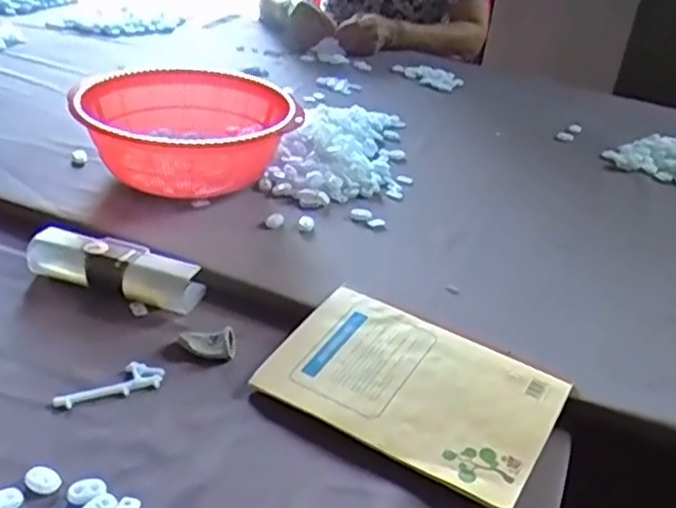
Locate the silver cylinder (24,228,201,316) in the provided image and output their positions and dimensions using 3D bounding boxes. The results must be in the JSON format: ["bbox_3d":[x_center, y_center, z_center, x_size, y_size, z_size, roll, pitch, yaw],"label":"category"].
[{"bbox_3d":[-0.198,0.012,0.629,0.162,0.036,0.047,12,31,10],"label":"silver cylinder"}]

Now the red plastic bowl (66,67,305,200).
[{"bbox_3d":[-0.159,-0.120,0.773,0.224,0.094,0.201,-4,32,-16],"label":"red plastic bowl"}]

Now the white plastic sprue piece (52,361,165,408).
[{"bbox_3d":[-0.169,0.096,0.525,0.078,0.005,0.027,-12,35,-27],"label":"white plastic sprue piece"}]

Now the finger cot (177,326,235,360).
[{"bbox_3d":[-0.104,0.071,0.571,0.048,0.015,0.030,10,31,7],"label":"finger cot"}]

